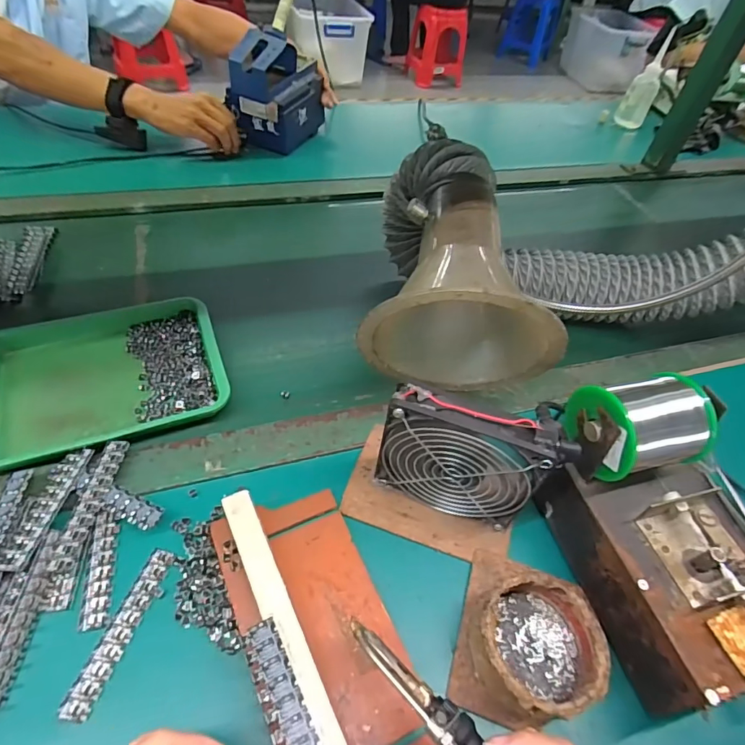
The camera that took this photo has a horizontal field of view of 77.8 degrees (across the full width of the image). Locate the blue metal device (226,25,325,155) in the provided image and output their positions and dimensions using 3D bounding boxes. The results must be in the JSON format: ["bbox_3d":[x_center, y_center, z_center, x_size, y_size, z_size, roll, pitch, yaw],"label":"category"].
[{"bbox_3d":[-0.164,-0.479,0.780,0.111,0.153,0.144,22,51,11],"label":"blue metal device"}]

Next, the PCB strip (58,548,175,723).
[{"bbox_3d":[-0.175,0.176,0.322,0.019,0.004,0.107,14,48,6],"label":"PCB strip"}]

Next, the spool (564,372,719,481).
[{"bbox_3d":[0.199,0.042,0.349,0.083,0.076,0.068,-8,52,-14],"label":"spool"}]

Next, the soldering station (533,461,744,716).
[{"bbox_3d":[0.223,0.140,0.345,0.107,0.082,0.158,-8,49,-14],"label":"soldering station"}]

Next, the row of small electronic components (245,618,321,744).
[{"bbox_3d":[-0.048,0.199,0.266,0.023,0.004,0.108,-19,55,-22],"label":"row of small electronic components"}]

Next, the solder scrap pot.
[{"bbox_3d":[0.113,0.188,0.322,0.088,0.041,0.084,3,47,-4],"label":"solder scrap pot"}]

